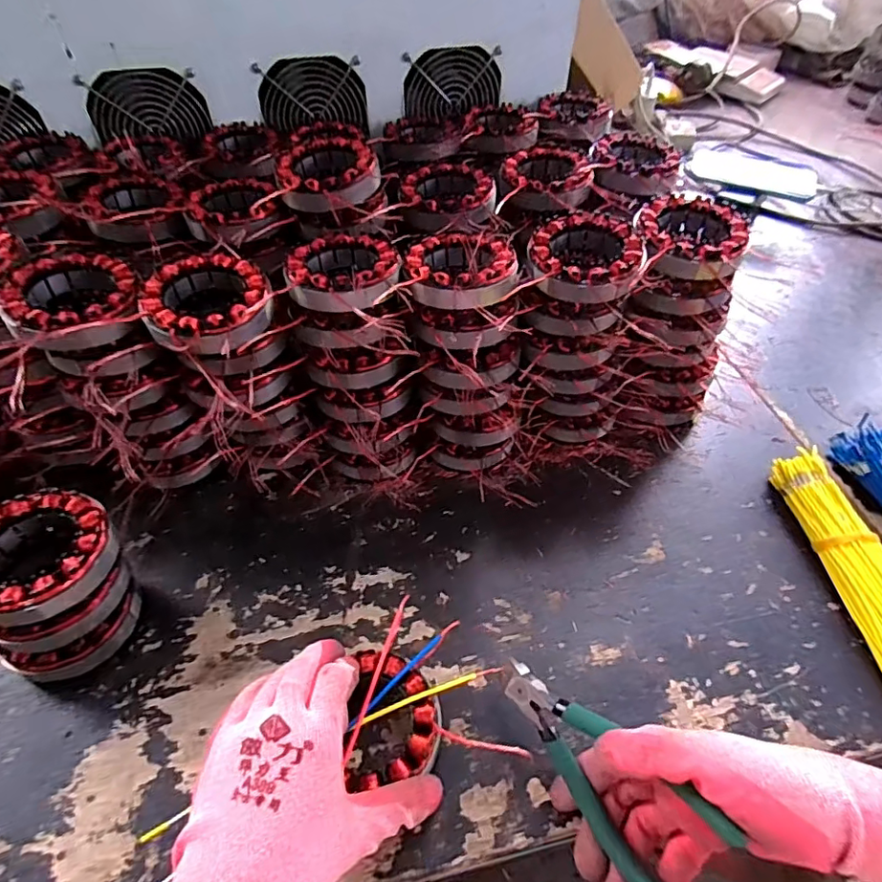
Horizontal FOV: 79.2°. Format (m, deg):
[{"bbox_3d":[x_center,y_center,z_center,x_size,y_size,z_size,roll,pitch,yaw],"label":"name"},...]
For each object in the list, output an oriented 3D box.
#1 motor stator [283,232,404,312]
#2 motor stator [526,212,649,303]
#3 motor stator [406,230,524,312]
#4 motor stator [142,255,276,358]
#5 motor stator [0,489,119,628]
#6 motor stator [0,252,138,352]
[{"bbox_3d":[-0.073,-0.126,0.413,0.083,0.039,0.086,5,49,4],"label":"motor stator"},{"bbox_3d":[0.115,-0.145,0.421,0.089,0.029,0.089,1,49,-1],"label":"motor stator"},{"bbox_3d":[0.016,-0.133,0.411,0.082,0.028,0.092,0,49,-1],"label":"motor stator"},{"bbox_3d":[-0.166,-0.099,0.379,0.083,0.025,0.093,-25,54,-21],"label":"motor stator"},{"bbox_3d":[-0.263,0.071,0.349,0.084,0.026,0.087,-32,57,-25],"label":"motor stator"},{"bbox_3d":[-0.257,-0.098,0.375,0.082,0.029,0.097,-29,56,-24],"label":"motor stator"}]

